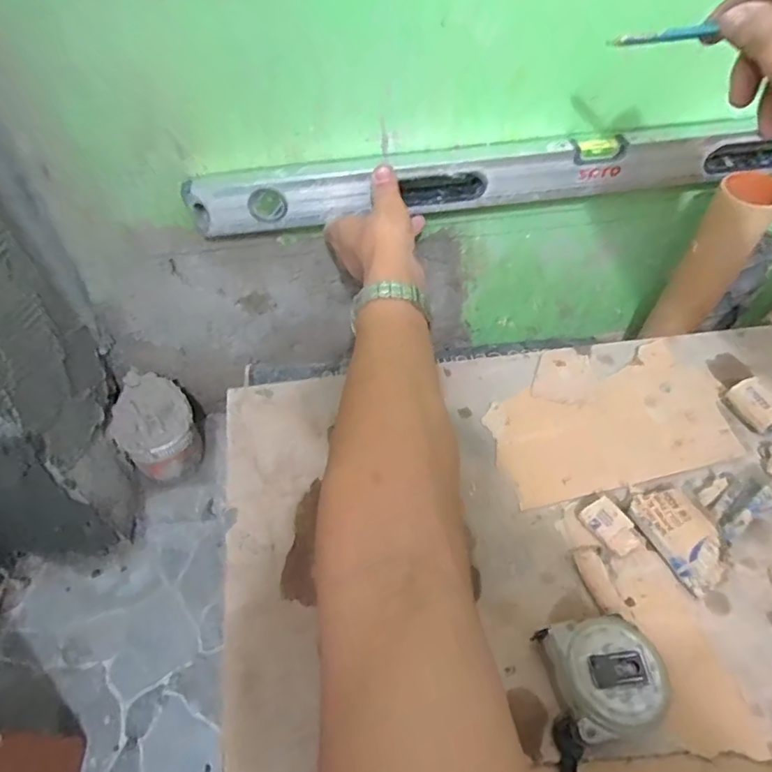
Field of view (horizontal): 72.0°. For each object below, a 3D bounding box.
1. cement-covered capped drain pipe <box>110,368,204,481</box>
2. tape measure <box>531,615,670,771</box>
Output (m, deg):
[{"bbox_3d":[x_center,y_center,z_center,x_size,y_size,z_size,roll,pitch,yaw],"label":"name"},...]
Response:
[{"bbox_3d":[-0.298,0.055,0.698,0.106,0.104,0.109,-36,60,-22],"label":"cement-covered capped drain pipe"},{"bbox_3d":[0.131,0.191,0.313,0.072,0.039,0.100,-1,53,2],"label":"tape measure"}]

